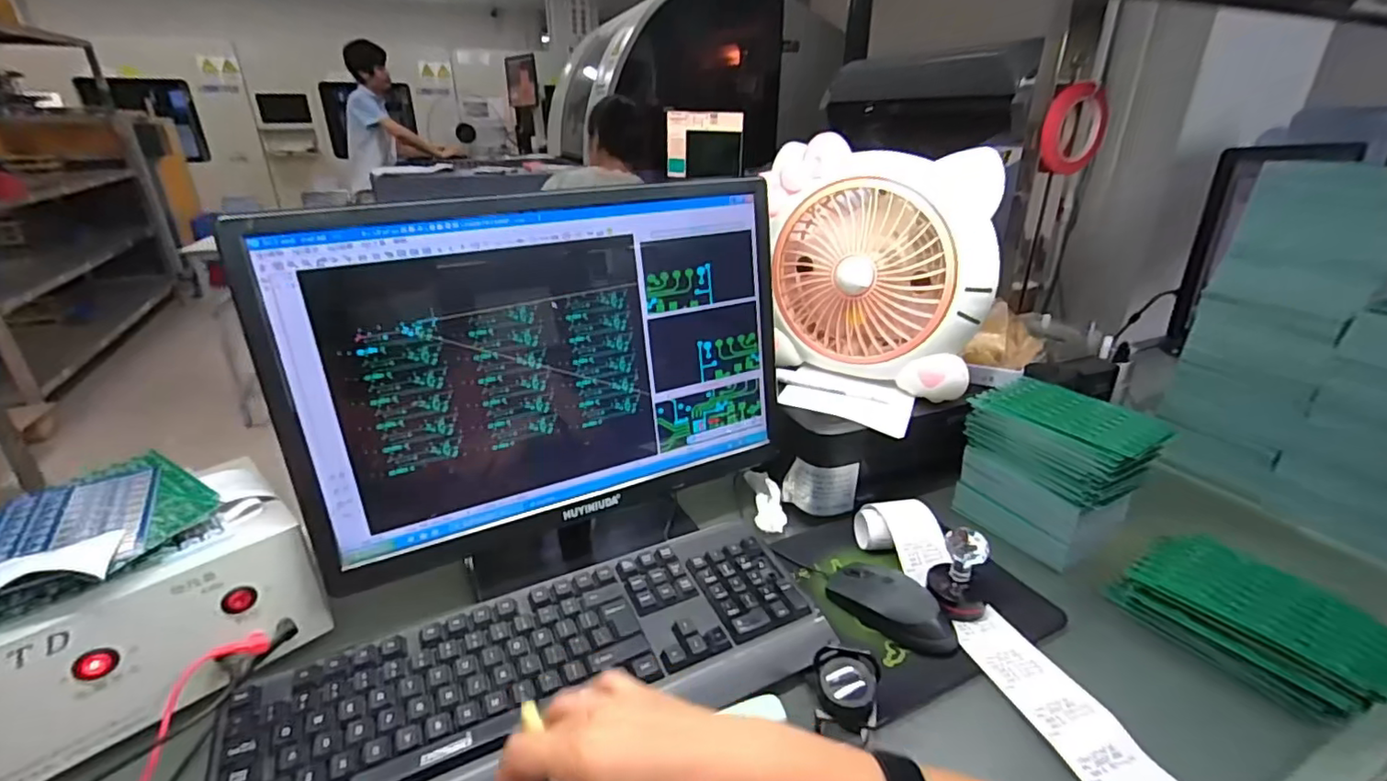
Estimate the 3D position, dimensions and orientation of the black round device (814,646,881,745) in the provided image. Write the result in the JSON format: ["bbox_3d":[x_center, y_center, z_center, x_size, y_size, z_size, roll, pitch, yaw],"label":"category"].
[{"bbox_3d":[0.108,0.217,0.424,0.044,0.058,0.047,0,25,0],"label":"black round device"}]

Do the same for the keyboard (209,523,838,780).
[{"bbox_3d":[-0.103,0.211,0.449,0.425,0.028,0.158,-11,27,-22],"label":"keyboard"}]

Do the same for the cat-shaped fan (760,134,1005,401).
[{"bbox_3d":[0.192,-0.130,0.642,0.241,0.232,0.083,19,31,35],"label":"cat-shaped fan"}]

